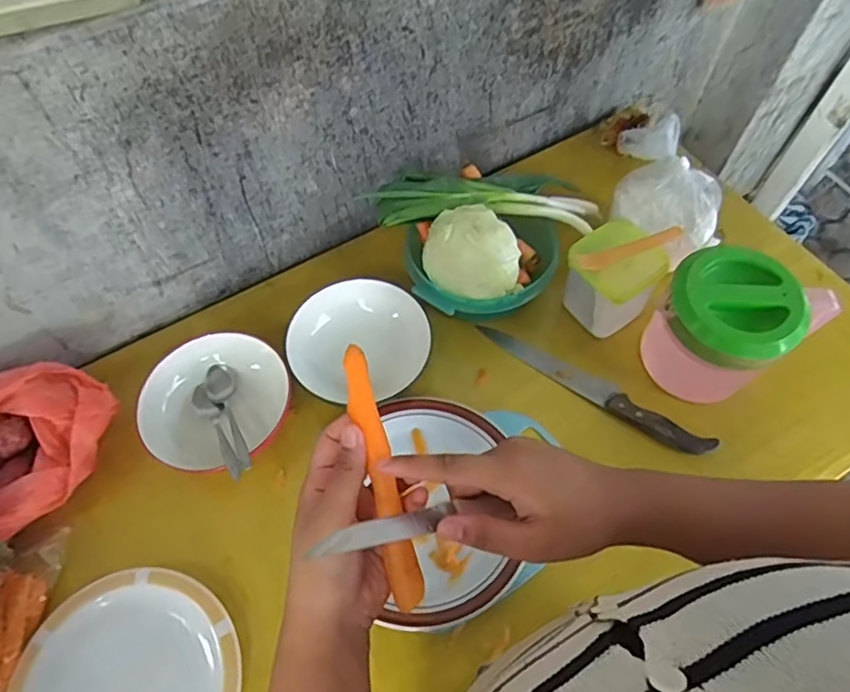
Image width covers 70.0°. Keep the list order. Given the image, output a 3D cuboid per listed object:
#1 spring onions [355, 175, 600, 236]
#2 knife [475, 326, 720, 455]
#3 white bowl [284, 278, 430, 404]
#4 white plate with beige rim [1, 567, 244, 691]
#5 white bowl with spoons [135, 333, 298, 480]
[{"bbox_3d":[0.075,-0.185,0.758,0.288,0.035,0.076,-2,61,-15],"label":"spring onions"},{"bbox_3d":[0.198,0.046,0.727,0.299,0.014,0.033,32,67,16],"label":"knife"},{"bbox_3d":[-0.079,-0.002,0.737,0.163,0.060,0.136,-22,64,-10],"label":"white bowl"},{"bbox_3d":[-0.287,0.329,0.574,0.216,0.023,0.209,1,65,-2],"label":"white plate with beige rim"},{"bbox_3d":[-0.240,0.069,0.706,0.151,0.074,0.157,0,62,1],"label":"white bowl with spoons"}]

